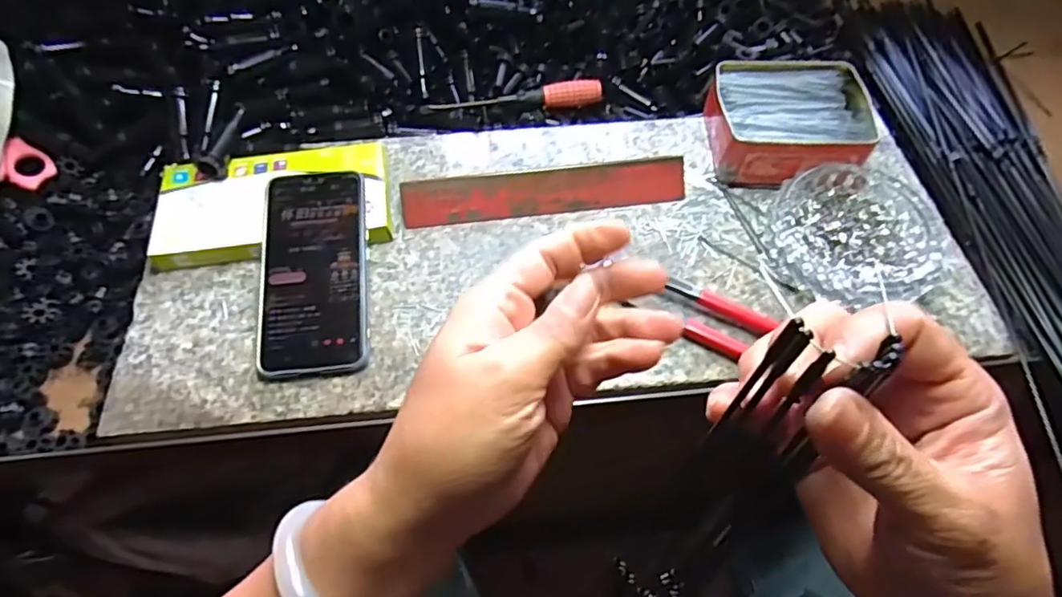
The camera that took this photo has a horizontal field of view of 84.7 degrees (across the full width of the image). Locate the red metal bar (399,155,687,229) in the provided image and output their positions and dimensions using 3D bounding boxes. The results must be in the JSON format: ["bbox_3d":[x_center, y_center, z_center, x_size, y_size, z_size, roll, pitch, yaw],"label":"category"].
[{"bbox_3d":[0.012,-0.088,0.471,0.228,0.031,0.031,-6,58,-3],"label":"red metal bar"}]

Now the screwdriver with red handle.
[{"bbox_3d":[-0.017,-0.186,0.538,0.163,0.019,0.016,-4,58,-2],"label":"screwdriver with red handle"}]

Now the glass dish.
[{"bbox_3d":[0.245,-0.049,0.445,0.121,0.027,0.118,0,58,0],"label":"glass dish"}]

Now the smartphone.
[{"bbox_3d":[-0.157,-0.022,0.423,0.076,0.007,0.157,-6,69,-2],"label":"smartphone"}]

